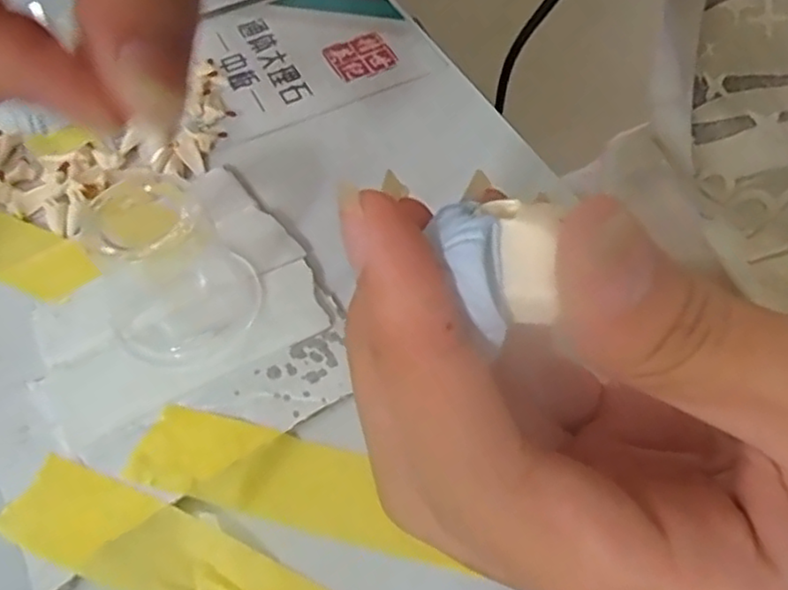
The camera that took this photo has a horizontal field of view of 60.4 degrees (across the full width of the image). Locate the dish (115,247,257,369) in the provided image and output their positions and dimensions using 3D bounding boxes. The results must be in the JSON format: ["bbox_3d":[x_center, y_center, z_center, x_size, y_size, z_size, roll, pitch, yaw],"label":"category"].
[{"bbox_3d":[-0.053,0.003,0.175,0.037,0.004,0.031,-38,61,-21],"label":"dish"}]

